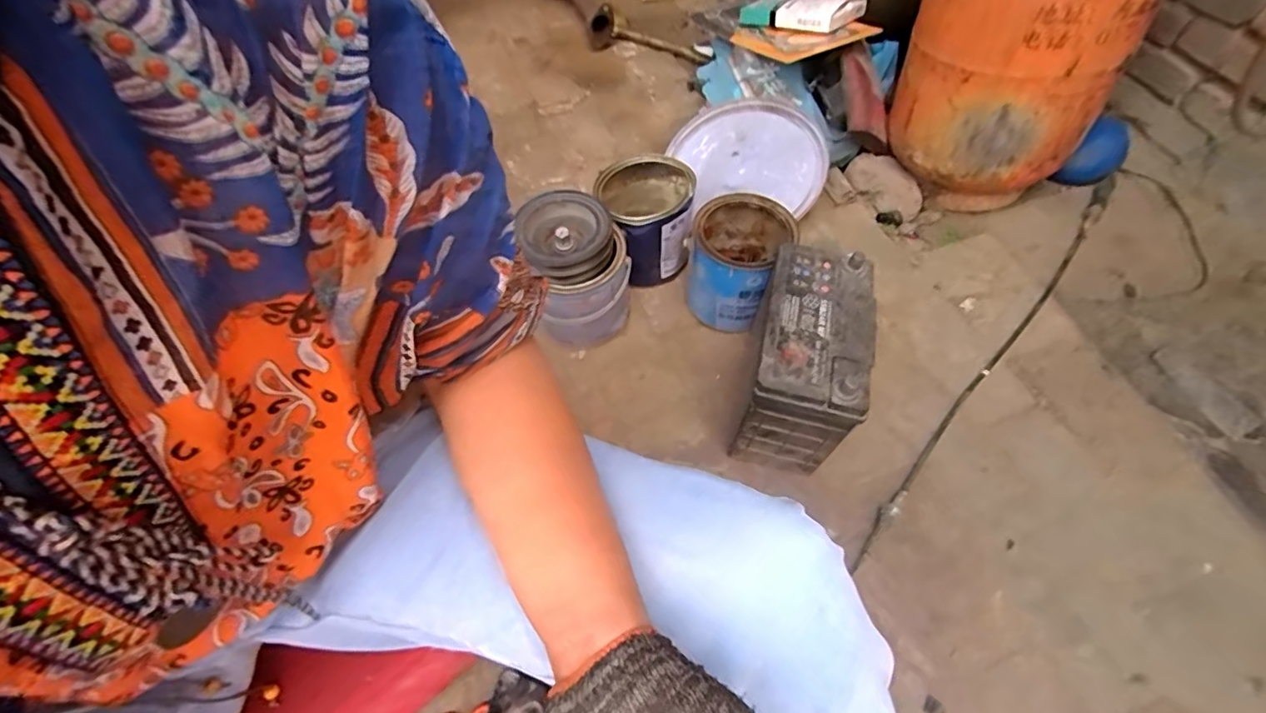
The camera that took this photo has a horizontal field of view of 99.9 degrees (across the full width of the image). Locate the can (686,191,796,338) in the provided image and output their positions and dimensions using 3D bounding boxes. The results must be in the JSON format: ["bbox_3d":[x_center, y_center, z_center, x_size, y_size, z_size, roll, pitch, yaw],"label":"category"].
[{"bbox_3d":[0.163,-0.148,0.850,0.140,0.159,0.172,24,69,17],"label":"can"}]

